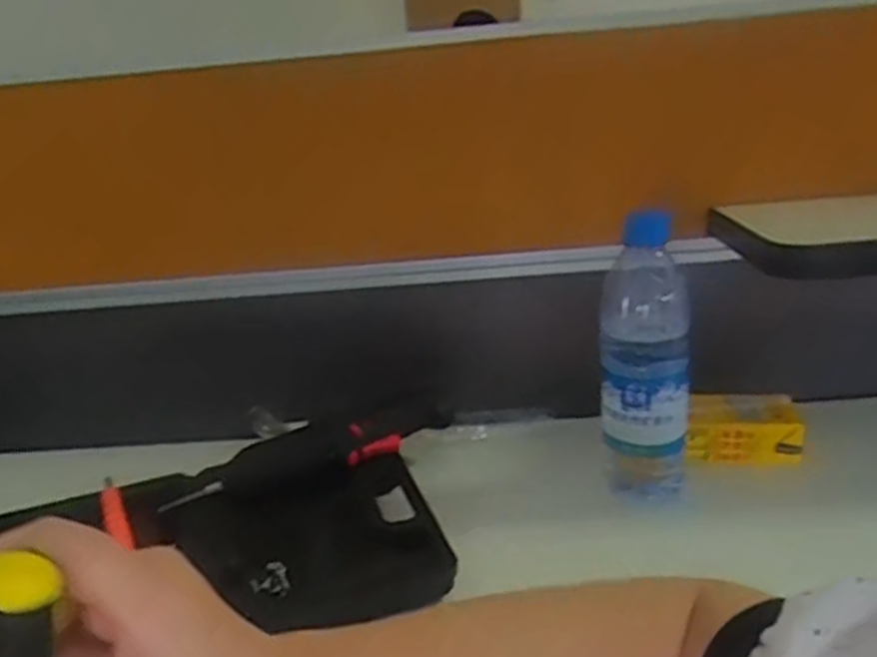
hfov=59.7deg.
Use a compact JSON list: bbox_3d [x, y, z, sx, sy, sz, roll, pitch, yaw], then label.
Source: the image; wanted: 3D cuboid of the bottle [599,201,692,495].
[{"bbox_3d":[0.154,0.025,0.571,0.062,0.221,0.062,0,22,13],"label":"bottle"}]

